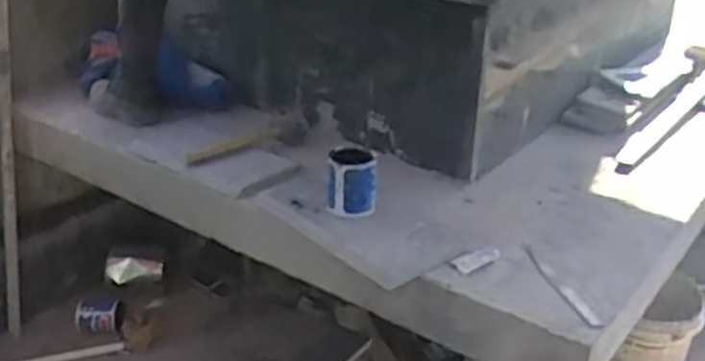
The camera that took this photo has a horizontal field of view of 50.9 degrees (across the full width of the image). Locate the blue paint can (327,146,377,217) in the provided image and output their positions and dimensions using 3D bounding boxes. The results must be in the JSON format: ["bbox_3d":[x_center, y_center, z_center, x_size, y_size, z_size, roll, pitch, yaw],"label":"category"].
[{"bbox_3d":[-0.001,0.002,1.535,0.097,0.112,0.106,0,27,0],"label":"blue paint can"}]

